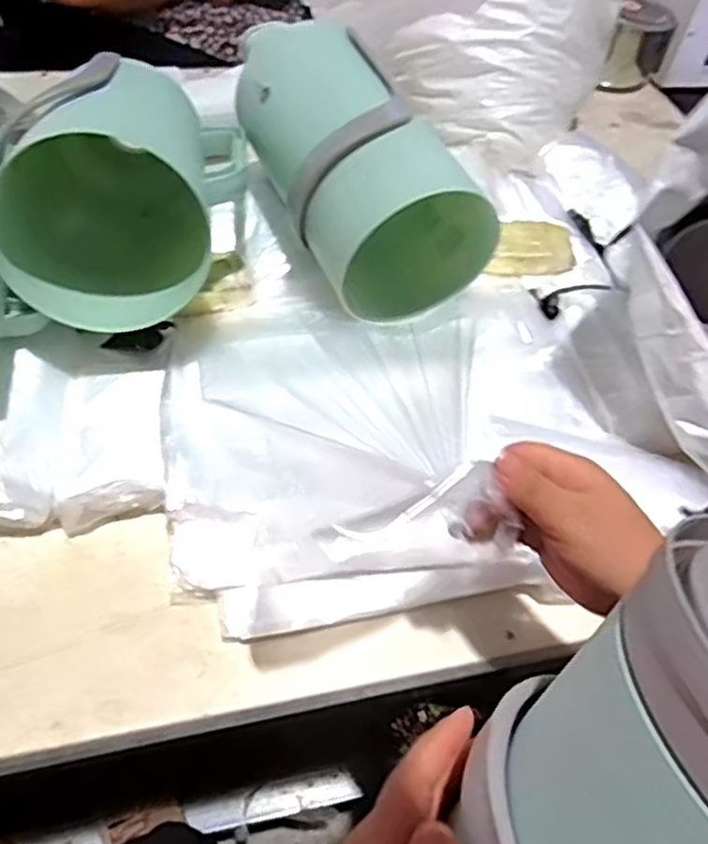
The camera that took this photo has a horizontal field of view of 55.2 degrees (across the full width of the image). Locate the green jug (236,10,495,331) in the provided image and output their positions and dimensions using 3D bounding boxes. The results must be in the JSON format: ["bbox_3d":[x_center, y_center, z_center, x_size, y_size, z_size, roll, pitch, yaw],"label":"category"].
[{"bbox_3d":[0.000,-0.252,0.675,0.172,0.174,0.281,-20,55,-19],"label":"green jug"}]

